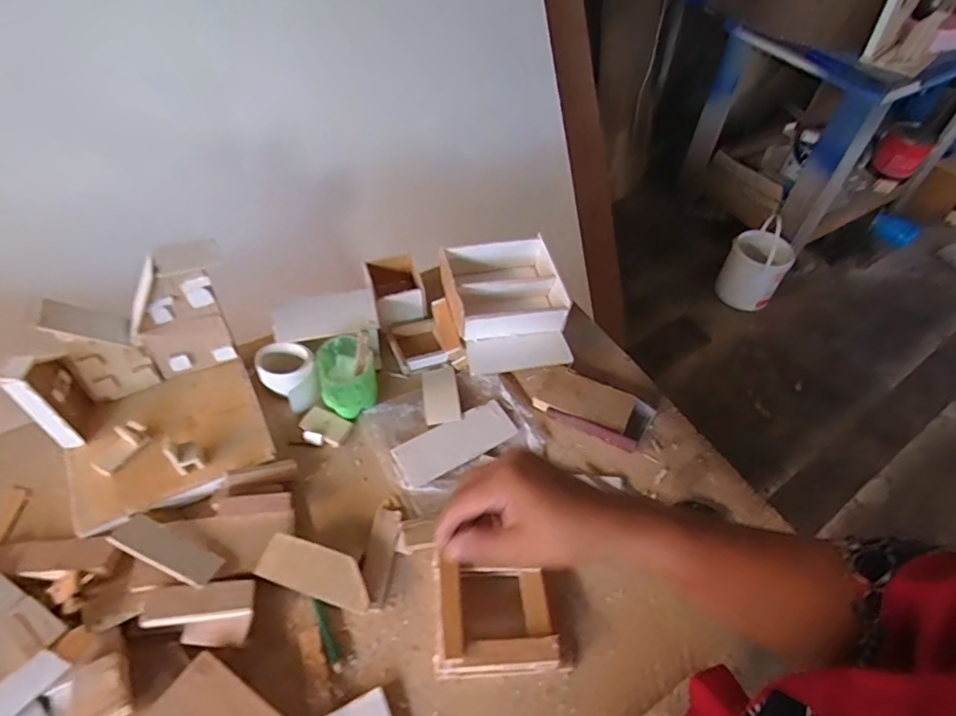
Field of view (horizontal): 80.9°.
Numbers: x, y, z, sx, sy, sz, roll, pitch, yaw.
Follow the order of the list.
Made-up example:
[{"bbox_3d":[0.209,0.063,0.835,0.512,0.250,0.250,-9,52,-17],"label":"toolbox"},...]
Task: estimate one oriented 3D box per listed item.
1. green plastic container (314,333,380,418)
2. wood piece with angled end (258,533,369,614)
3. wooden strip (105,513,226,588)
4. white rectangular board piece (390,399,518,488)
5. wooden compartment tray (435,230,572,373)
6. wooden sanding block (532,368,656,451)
[{"bbox_3d":[-0.139,0.019,0.598,0.058,0.068,0.057,2,51,-2],"label":"green plastic container"},{"bbox_3d":[-0.139,0.186,0.489,0.100,0.007,0.040,20,74,6],"label":"wood piece with angled end"},{"bbox_3d":[-0.268,0.165,0.484,0.094,0.005,0.034,25,38,7],"label":"wooden strip"},{"bbox_3d":[-0.024,0.089,0.601,0.133,0.005,0.053,-24,56,-21],"label":"white rectangular board piece"},{"bbox_3d":[0.034,-0.065,0.690,0.153,0.077,0.162,-6,51,-8],"label":"wooden compartment tray"},{"bbox_3d":[0.131,0.056,0.635,0.122,0.021,0.071,23,53,15],"label":"wooden sanding block"}]

